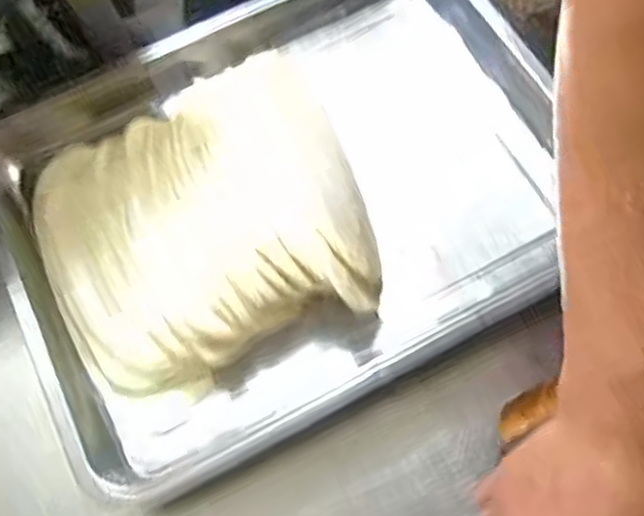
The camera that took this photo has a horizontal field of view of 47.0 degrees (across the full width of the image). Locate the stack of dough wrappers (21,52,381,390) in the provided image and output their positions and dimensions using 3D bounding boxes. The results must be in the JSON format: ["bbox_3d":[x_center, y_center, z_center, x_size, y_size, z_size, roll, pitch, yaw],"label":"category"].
[{"bbox_3d":[-0.091,-0.028,0.558,0.226,0.059,0.213,-20,69,-5],"label":"stack of dough wrappers"}]

